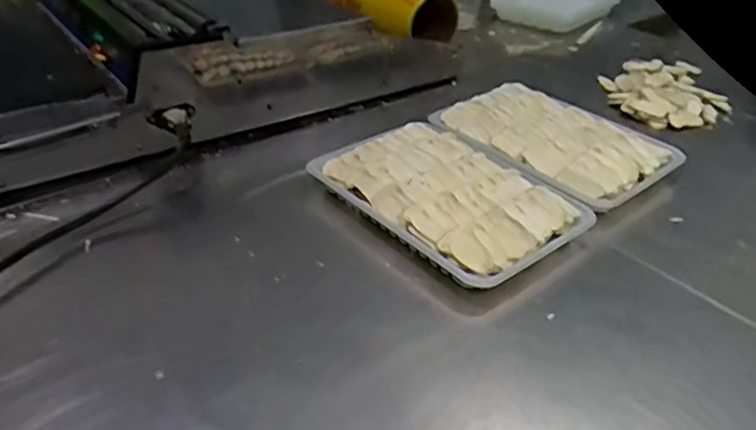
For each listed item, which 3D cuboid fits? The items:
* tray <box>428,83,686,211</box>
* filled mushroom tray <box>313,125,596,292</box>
[{"bbox_3d":[0.183,-0.079,0.652,0.159,0.039,0.232,-27,44,-34],"label":"tray"},{"bbox_3d":[0.066,-0.019,0.559,0.153,0.037,0.221,-25,43,-33],"label":"filled mushroom tray"}]

